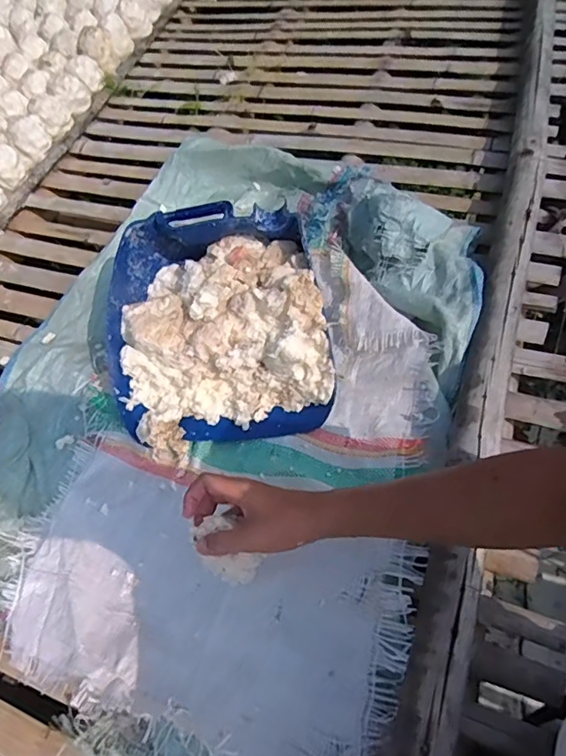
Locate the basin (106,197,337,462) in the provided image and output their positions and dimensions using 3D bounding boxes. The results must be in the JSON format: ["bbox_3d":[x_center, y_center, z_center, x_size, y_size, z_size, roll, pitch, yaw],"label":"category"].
[{"bbox_3d":[-0.102,-0.082,0.760,0.297,0.140,0.339,-12,59,-1],"label":"basin"}]

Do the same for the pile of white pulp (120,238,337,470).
[{"bbox_3d":[-0.093,-0.064,0.749,0.282,0.140,0.296,-14,59,-2],"label":"pile of white pulp"}]

